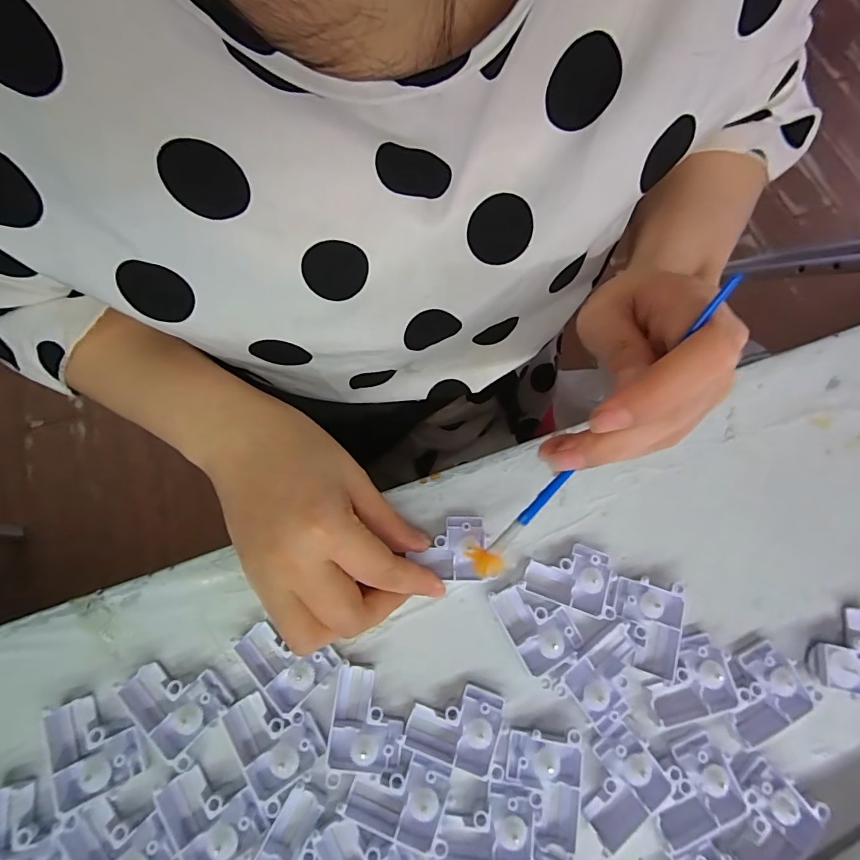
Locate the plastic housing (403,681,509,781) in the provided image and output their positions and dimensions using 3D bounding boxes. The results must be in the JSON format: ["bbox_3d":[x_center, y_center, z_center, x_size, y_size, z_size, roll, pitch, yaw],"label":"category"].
[{"bbox_3d":[0.014,0.150,0.221,0.049,0.011,0.037,13,73,2],"label":"plastic housing"}]

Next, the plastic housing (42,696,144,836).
[{"bbox_3d":[-0.164,0.154,0.211,0.036,0.012,0.050,-24,75,-9],"label":"plastic housing"}]

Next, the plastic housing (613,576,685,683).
[{"bbox_3d":[0.119,0.106,0.240,0.035,0.014,0.047,18,73,3],"label":"plastic housing"}]

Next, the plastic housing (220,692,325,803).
[{"bbox_3d":[-0.079,0.152,0.216,0.039,0.011,0.044,-29,76,-10],"label":"plastic housing"}]

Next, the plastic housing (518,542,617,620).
[{"bbox_3d":[0.080,0.081,0.247,0.051,0.014,0.034,20,73,4],"label":"plastic housing"}]

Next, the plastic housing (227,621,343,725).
[{"bbox_3d":[-0.075,0.118,0.227,0.050,0.014,0.036,39,76,9],"label":"plastic housing"}]

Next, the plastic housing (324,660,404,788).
[{"bbox_3d":[-0.032,0.148,0.221,0.036,0.011,0.050,7,73,0],"label":"plastic housing"}]

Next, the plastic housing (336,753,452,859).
[{"bbox_3d":[-0.014,0.176,0.211,0.050,0.011,0.033,18,73,4],"label":"plastic housing"}]

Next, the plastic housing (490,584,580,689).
[{"bbox_3d":[0.060,0.105,0.238,0.034,0.013,0.049,-27,76,-10],"label":"plastic housing"}]

